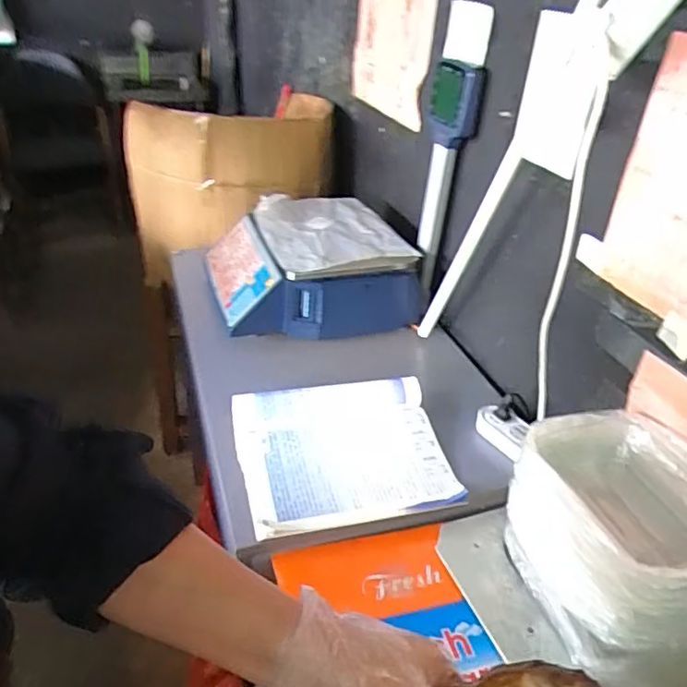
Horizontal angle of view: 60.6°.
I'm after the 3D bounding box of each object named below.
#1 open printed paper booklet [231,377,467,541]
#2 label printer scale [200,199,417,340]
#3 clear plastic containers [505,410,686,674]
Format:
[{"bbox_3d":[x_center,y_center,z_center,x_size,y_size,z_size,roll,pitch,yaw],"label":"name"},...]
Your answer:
[{"bbox_3d":[0.000,0.155,0.856,0.293,0.032,0.231,-6,46,-14],"label":"open printed paper booklet"},{"bbox_3d":[-0.074,-0.159,1.183,0.357,0.158,0.312,-9,36,-20],"label":"label printer scale"},{"bbox_3d":[0.319,0.217,0.672,0.189,0.162,0.237,-7,36,-18],"label":"clear plastic containers"}]

